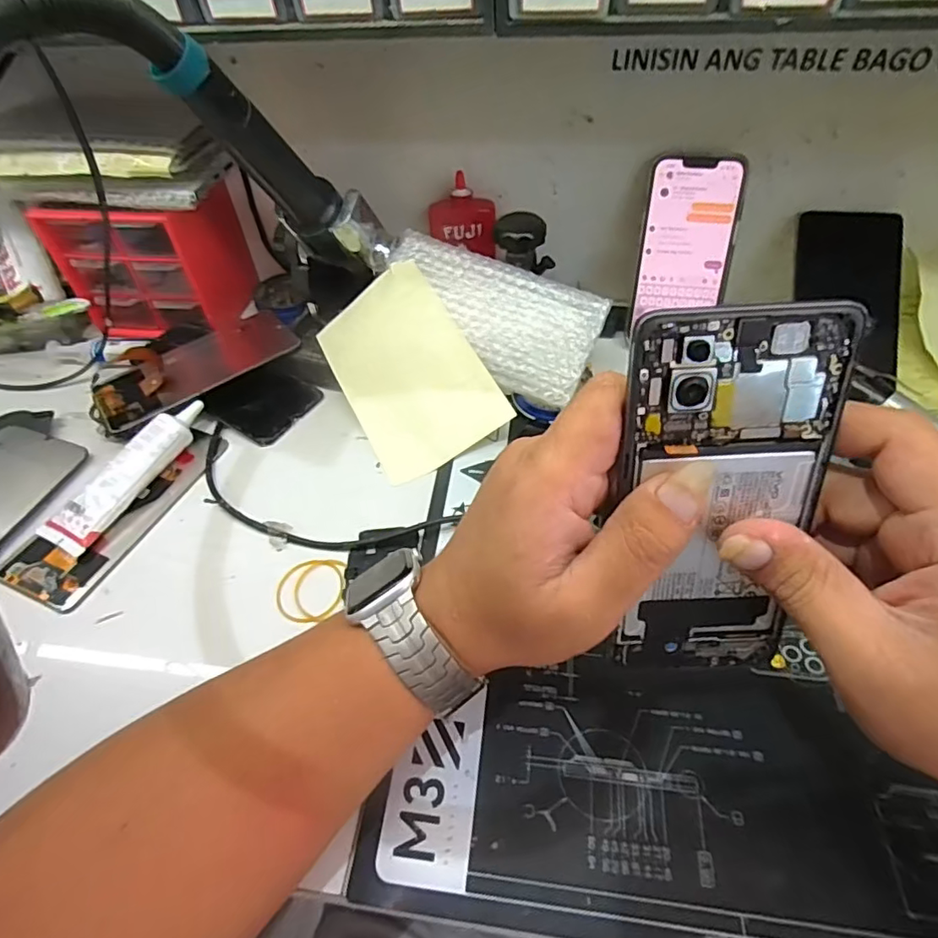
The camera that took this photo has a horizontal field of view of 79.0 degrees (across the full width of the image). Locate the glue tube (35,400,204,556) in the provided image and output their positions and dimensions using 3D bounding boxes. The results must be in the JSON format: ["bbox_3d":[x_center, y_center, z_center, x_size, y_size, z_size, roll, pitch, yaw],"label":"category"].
[{"bbox_3d":[-0.243,0.000,0.410,0.035,0.029,0.132,23,55,21],"label":"glue tube"}]

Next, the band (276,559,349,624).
[{"bbox_3d":[-0.101,0.077,0.362,0.043,0.004,0.044,-1,50,2],"label":"band"}]

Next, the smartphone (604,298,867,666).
[{"bbox_3d":[0.095,0.017,0.219,0.075,0.156,0.004,-3,27,1],"label":"smartphone"}]

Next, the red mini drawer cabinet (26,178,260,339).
[{"bbox_3d":[-0.282,-0.201,0.522,0.146,0.115,0.116,4,51,7],"label":"red mini drawer cabinet"}]

